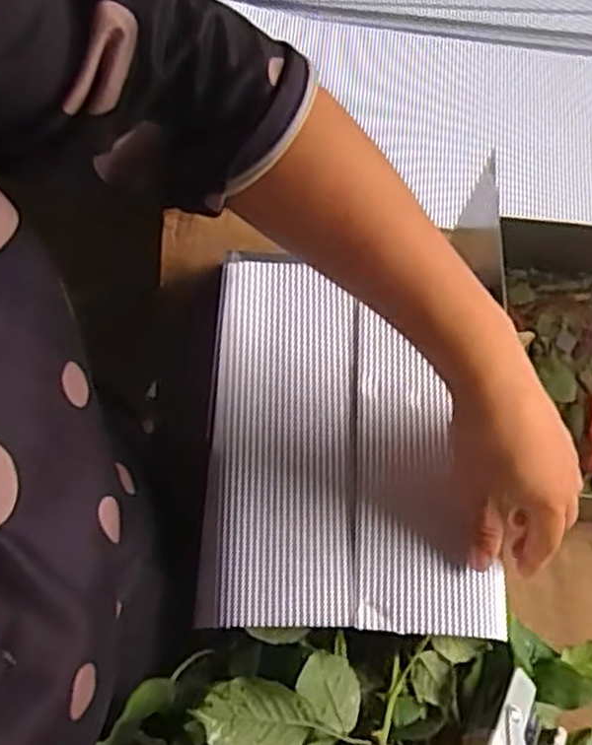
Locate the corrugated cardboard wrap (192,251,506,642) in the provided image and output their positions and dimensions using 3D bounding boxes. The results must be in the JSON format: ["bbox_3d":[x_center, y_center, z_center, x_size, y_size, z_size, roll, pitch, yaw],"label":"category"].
[{"bbox_3d":[0.029,0.035,0.432,0.153,0.016,0.204,3,70,0],"label":"corrugated cardboard wrap"}]

